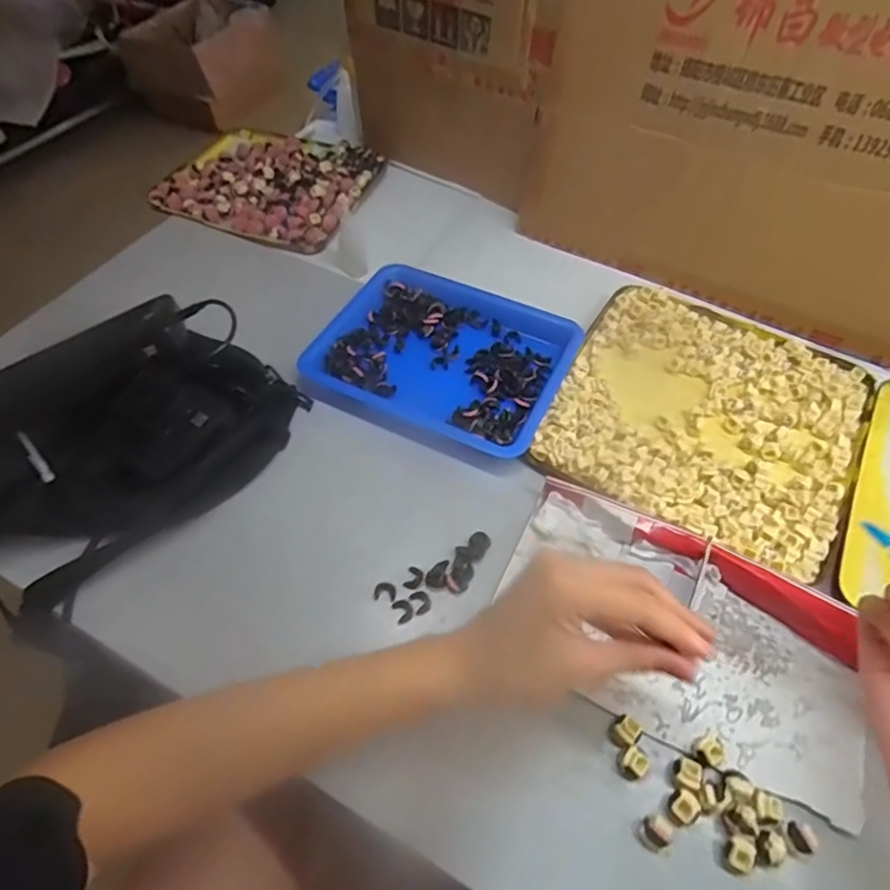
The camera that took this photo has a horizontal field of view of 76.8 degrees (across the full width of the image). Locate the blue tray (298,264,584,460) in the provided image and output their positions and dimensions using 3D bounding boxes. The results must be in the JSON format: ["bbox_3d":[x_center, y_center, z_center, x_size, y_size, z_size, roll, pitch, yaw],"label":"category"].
[{"bbox_3d":[0.001,-0.087,0.521,0.216,0.025,0.171,22,57,15],"label":"blue tray"}]

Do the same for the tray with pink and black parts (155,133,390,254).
[{"bbox_3d":[-0.215,-0.327,0.698,0.232,0.027,0.197,15,56,11],"label":"tray with pink and black parts"}]

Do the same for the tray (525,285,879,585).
[{"bbox_3d":[0.221,-0.030,0.478,0.233,0.022,0.236,26,58,18],"label":"tray"}]

